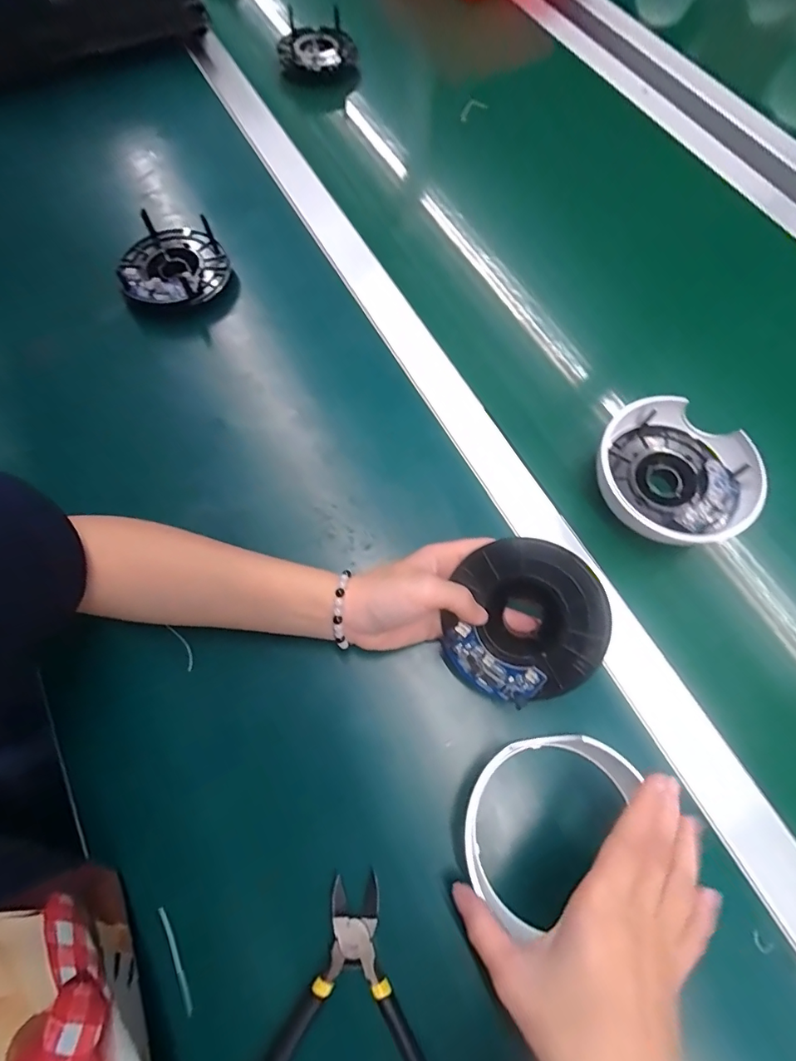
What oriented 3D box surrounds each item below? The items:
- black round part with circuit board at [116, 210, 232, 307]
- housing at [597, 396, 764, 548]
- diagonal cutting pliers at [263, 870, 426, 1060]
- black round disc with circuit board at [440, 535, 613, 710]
[{"bbox_3d":[-0.211,-0.255,0.453,0.093,0.029,0.105,0,69,0],"label":"black round part with circuit board"},{"bbox_3d":[0.213,-0.044,0.369,0.113,0.034,0.109,0,69,0],"label":"housing"},{"bbox_3d":[-0.040,0.284,0.252,0.110,0.015,0.141,-18,70,-7],"label":"diagonal cutting pliers"},{"bbox_3d":[0.082,0.059,0.304,0.097,0.010,0.103,0,88,13],"label":"black round disc with circuit board"}]

